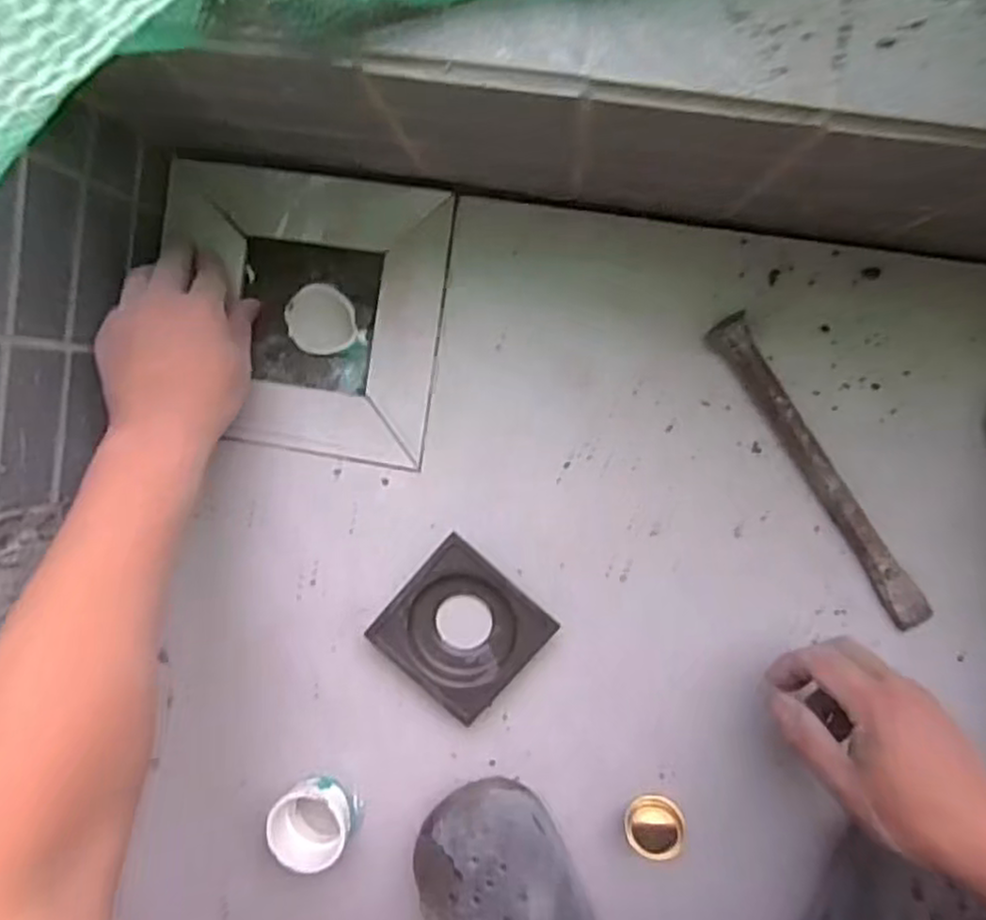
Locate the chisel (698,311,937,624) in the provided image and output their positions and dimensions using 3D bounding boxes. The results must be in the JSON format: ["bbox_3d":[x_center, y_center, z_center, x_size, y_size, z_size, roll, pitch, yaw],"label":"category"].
[{"bbox_3d":[0.219,0.009,0.476,0.024,0.022,0.241,-34,92,7],"label":"chisel"}]

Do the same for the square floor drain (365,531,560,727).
[{"bbox_3d":[-0.020,0.118,0.502,0.098,0.024,0.098,40,97,0],"label":"square floor drain"}]

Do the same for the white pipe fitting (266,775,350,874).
[{"bbox_3d":[-0.130,0.259,0.519,0.056,0.052,0.054,0,96,5],"label":"white pipe fitting"}]

